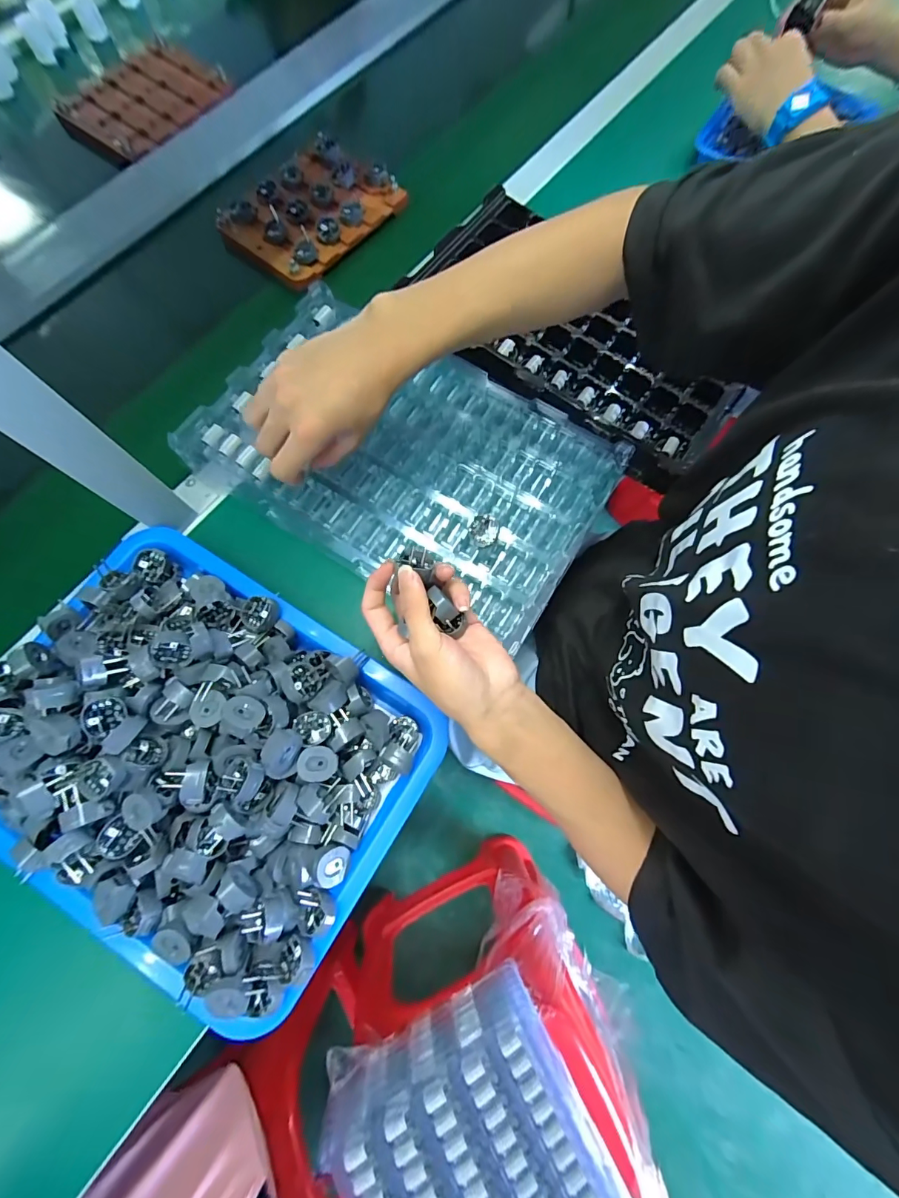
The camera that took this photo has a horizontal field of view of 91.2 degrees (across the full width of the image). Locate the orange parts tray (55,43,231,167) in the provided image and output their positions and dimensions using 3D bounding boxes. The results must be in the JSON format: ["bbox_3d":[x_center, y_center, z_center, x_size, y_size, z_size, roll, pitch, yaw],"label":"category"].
[{"bbox_3d":[-0.418,-0.680,0.601,0.157,0.027,0.192,41,78,10],"label":"orange parts tray"}]

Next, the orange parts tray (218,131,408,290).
[{"bbox_3d":[-0.165,-0.476,0.536,0.153,0.021,0.198,40,78,10],"label":"orange parts tray"}]

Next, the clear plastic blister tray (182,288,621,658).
[{"bbox_3d":[-0.047,-0.137,0.423,0.374,0.039,0.229,28,75,8],"label":"clear plastic blister tray"}]

